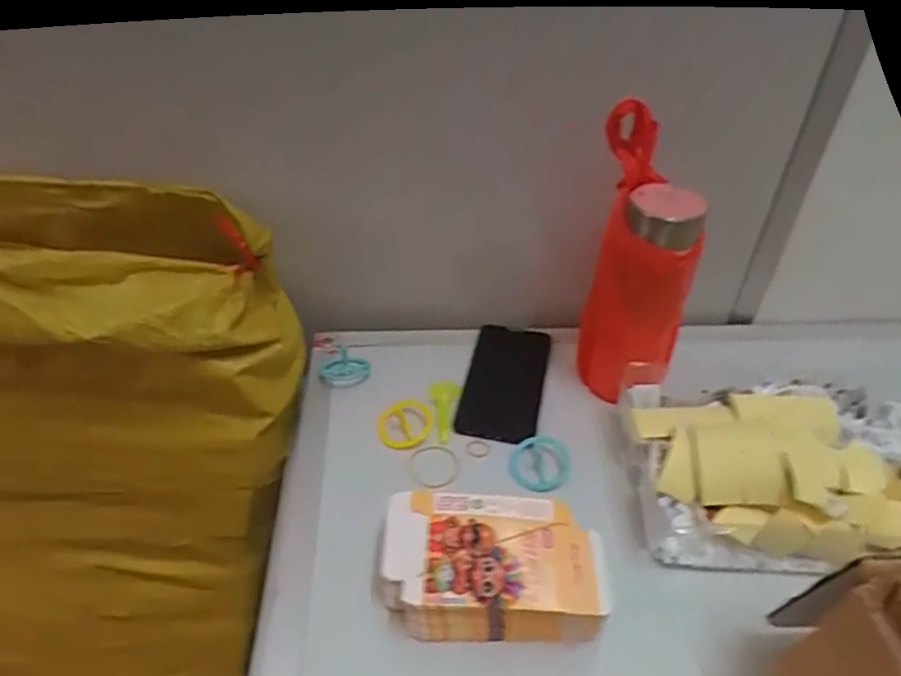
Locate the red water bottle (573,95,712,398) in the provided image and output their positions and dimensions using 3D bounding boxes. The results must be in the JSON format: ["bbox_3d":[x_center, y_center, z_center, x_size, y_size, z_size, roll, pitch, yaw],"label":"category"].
[{"bbox_3d":[0.164,-0.060,0.561,0.089,0.256,0.069,14,40,15],"label":"red water bottle"}]

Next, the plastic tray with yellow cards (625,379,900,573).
[{"bbox_3d":[0.294,0.096,0.520,0.283,0.049,0.170,1,39,0],"label":"plastic tray with yellow cards"}]

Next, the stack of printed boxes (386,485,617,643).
[{"bbox_3d":[0.028,0.158,0.448,0.143,0.052,0.083,2,39,0],"label":"stack of printed boxes"}]

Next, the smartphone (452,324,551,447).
[{"bbox_3d":[0.054,0.040,0.632,0.074,0.009,0.156,8,39,8],"label":"smartphone"}]

